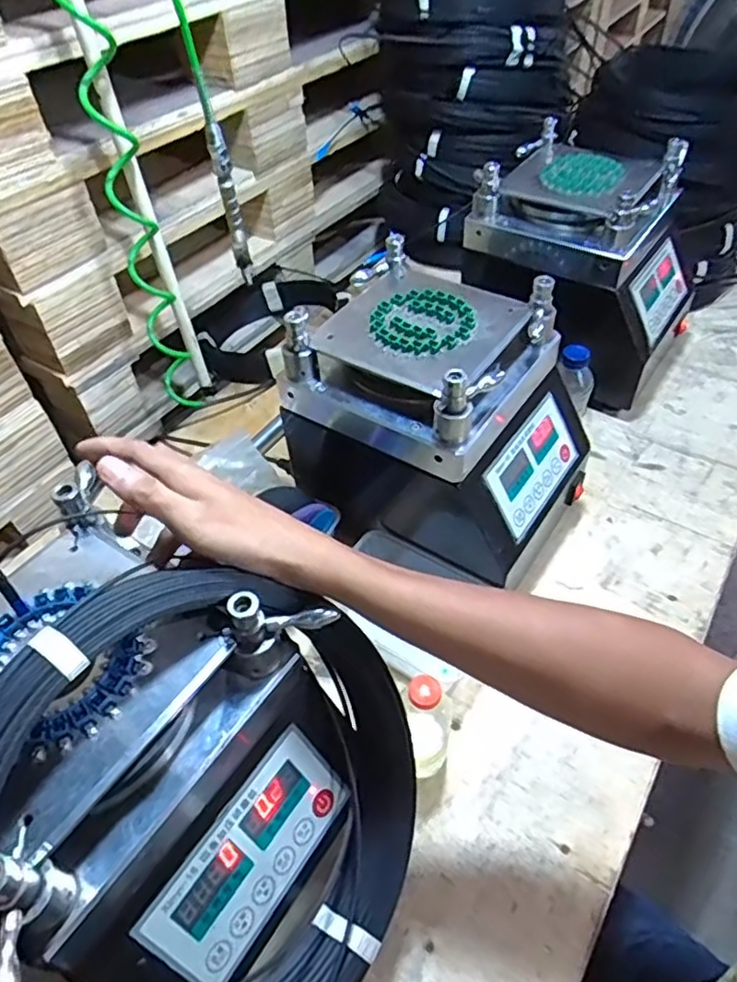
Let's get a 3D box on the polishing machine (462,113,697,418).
[{"bbox_3d":[0.317,-0.325,0.920,0.285,0.285,0.254,30,57,26],"label":"polishing machine"}]

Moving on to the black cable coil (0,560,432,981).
[{"bbox_3d":[-0.090,0.196,0.392,0.299,0.302,0.047,-21,6,-40],"label":"black cable coil"}]

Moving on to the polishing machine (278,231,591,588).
[{"bbox_3d":[0.079,-0.059,0.702,0.295,0.281,0.212,21,53,20],"label":"polishing machine"}]

